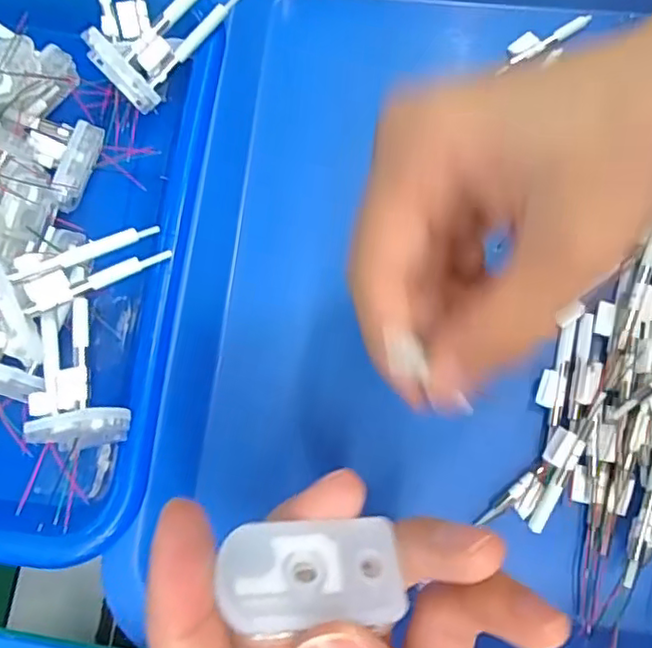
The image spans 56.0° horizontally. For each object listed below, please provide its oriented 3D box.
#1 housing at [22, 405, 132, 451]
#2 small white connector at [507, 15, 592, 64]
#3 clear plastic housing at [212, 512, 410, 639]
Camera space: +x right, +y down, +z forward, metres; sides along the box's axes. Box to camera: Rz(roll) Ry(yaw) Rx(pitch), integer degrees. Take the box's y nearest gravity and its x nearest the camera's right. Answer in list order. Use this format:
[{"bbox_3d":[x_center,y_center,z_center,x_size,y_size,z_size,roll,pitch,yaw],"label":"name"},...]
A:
[{"bbox_3d":[-0.088,0.036,0.212,0.038,0.013,0.012,-5,73,0],"label":"housing"},{"bbox_3d":[0.110,-0.143,0.303,0.047,0.004,0.010,-26,74,-6],"label":"small white connector"},{"bbox_3d":[-0.003,0.053,0.127,0.036,0.011,0.022,5,49,-8],"label":"clear plastic housing"}]

